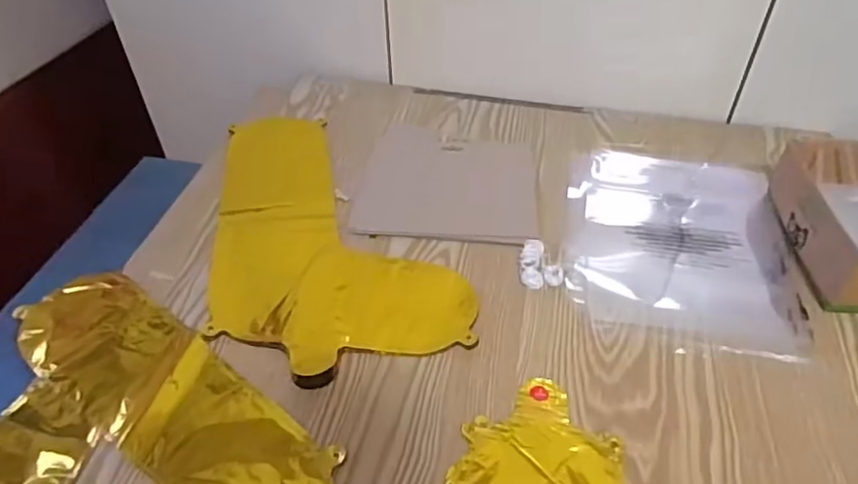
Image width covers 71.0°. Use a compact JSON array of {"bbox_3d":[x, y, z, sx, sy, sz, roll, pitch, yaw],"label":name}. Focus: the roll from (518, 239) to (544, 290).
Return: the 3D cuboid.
[{"bbox_3d":[0.101,0.021,0.592,0.023,0.009,0.057,4,43,5],"label":"roll"}]

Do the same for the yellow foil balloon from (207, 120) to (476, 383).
[{"bbox_3d":[-0.115,-0.025,0.641,0.227,0.012,0.391,-11,44,-11],"label":"yellow foil balloon"}]

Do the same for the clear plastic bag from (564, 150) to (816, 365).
[{"bbox_3d":[0.253,-0.003,0.613,0.215,0.011,0.264,7,44,8],"label":"clear plastic bag"}]

